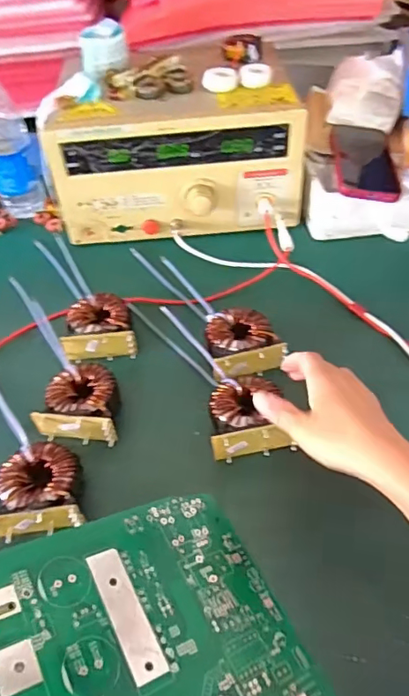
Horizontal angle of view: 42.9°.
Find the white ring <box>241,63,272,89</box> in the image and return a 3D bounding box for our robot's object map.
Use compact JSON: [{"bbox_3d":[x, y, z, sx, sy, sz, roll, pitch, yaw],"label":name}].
[{"bbox_3d":[0.066,-0.346,0.662,0.037,0.016,0.037,-1,47,1],"label":"white ring"}]

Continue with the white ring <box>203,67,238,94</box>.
[{"bbox_3d":[0.022,-0.347,0.672,0.043,0.019,0.043,-1,47,1],"label":"white ring"}]

